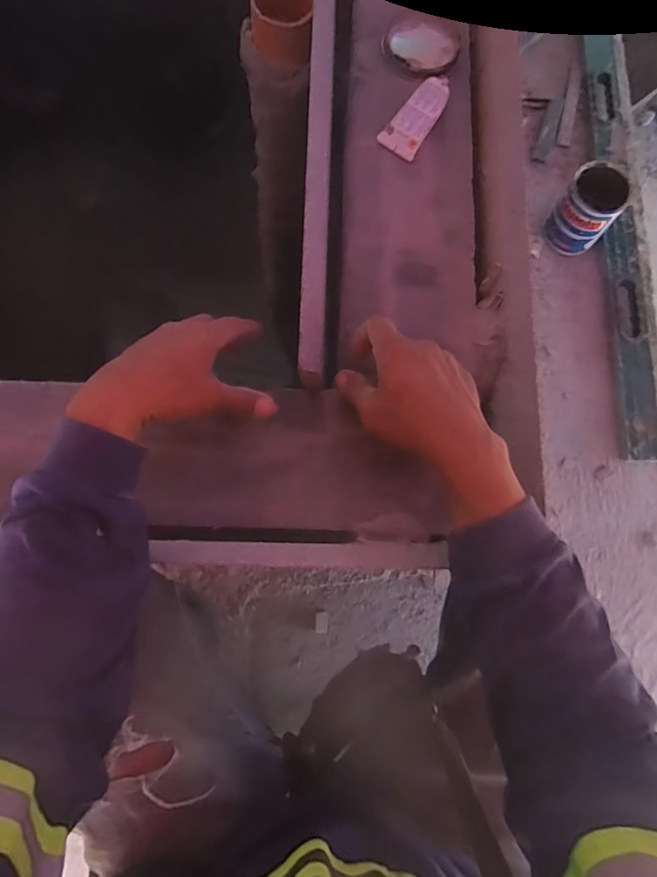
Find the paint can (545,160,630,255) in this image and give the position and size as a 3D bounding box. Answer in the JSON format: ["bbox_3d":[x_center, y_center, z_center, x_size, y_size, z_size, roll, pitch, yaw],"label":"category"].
[{"bbox_3d":[0.453,-0.401,0.857,0.100,0.121,0.089,38,81,7],"label":"paint can"}]

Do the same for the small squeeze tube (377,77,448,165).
[{"bbox_3d":[0.096,-0.351,0.532,0.042,0.020,0.089,34,80,6],"label":"small squeeze tube"}]

